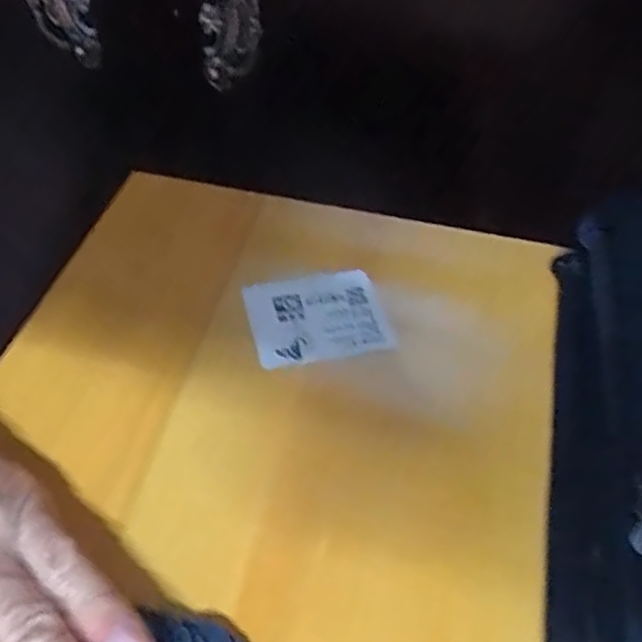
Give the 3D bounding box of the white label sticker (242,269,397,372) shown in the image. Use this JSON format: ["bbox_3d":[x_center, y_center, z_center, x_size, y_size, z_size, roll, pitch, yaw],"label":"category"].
[{"bbox_3d":[-0.002,-0.002,0.308,0.060,0.005,0.047,-10,54,-12],"label":"white label sticker"}]

